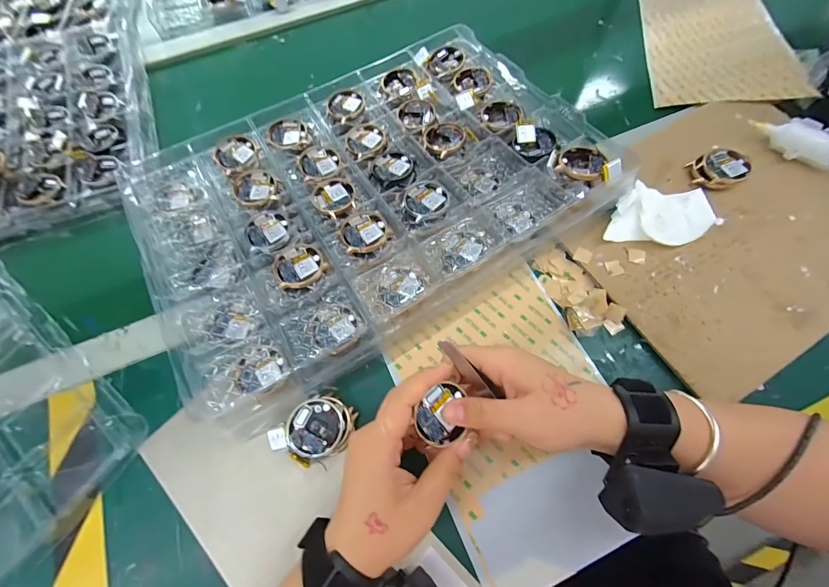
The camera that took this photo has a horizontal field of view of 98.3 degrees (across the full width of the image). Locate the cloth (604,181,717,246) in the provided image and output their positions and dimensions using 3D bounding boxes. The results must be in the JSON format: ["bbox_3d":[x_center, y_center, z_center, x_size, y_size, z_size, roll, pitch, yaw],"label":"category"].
[{"bbox_3d":[0.245,-0.080,0.359,0.105,0.021,0.064,5,66,5],"label":"cloth"}]

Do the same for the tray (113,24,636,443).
[{"bbox_3d":[-0.048,-0.109,0.378,0.438,0.054,0.307,-30,68,-10],"label":"tray"}]

